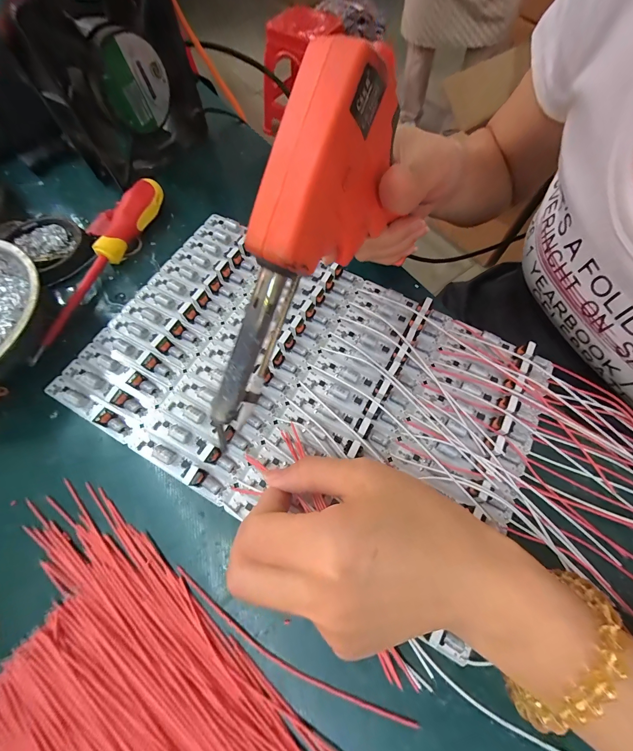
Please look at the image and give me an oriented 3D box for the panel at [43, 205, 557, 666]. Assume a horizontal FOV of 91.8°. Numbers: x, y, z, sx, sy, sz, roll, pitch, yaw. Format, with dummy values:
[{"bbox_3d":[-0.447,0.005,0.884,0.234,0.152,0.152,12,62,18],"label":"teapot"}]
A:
[{"bbox_3d":[-0.012,-0.005,0.212,0.292,0.017,0.193,27,69,11],"label":"panel"}]

